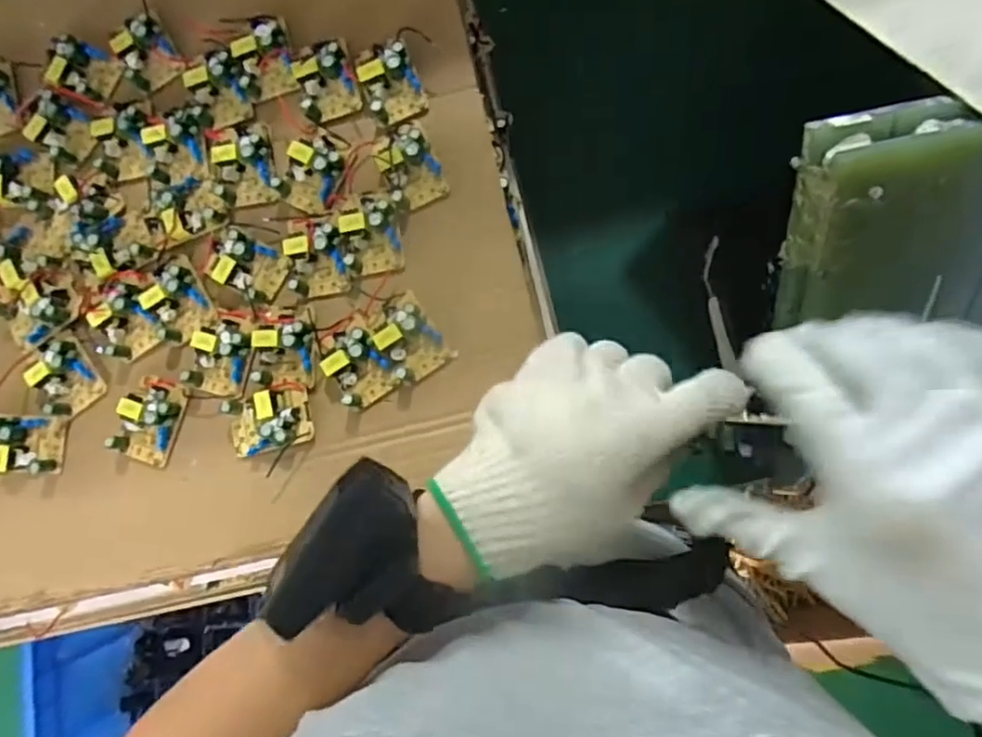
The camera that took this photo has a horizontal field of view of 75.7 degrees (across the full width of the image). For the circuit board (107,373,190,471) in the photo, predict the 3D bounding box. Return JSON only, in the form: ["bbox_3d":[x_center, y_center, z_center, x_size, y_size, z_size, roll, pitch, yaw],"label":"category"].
[{"bbox_3d":[-0.212,0.032,0.389,0.034,0.018,0.052,19,87,6],"label":"circuit board"}]

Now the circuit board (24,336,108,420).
[{"bbox_3d":[-0.269,0.004,0.396,0.034,0.014,0.044,-32,83,1],"label":"circuit board"}]

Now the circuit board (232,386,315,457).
[{"bbox_3d":[-0.136,0.032,0.382,0.050,0.015,0.035,-15,84,3],"label":"circuit board"}]

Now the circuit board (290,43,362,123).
[{"bbox_3d":[-0.104,-0.182,0.397,0.034,0.014,0.046,-17,84,3],"label":"circuit board"}]

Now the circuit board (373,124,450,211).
[{"bbox_3d":[-0.050,-0.125,0.387,0.032,0.015,0.048,-23,83,2],"label":"circuit board"}]

